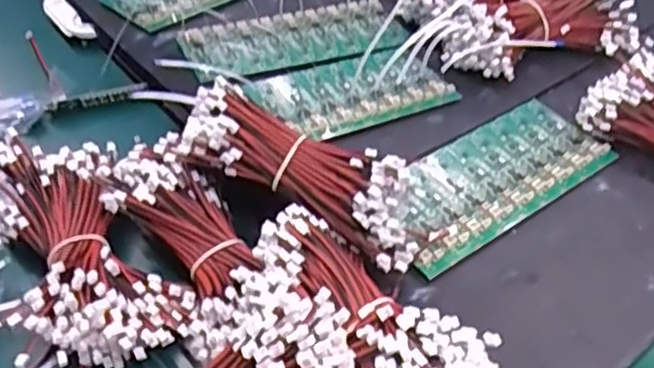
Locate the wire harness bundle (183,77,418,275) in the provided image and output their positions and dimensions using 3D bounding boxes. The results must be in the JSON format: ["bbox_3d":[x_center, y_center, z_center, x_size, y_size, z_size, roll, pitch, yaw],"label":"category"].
[{"bbox_3d":[-0.014,-0.009,0.431,0.171,0.061,0.051,31,51,9],"label":"wire harness bundle"}]

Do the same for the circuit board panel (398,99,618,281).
[{"bbox_3d":[0.118,-0.007,0.501,0.194,0.014,0.083,-27,53,-26],"label":"circuit board panel"}]

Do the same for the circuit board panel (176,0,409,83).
[{"bbox_3d":[-0.030,-0.128,0.613,0.187,0.018,0.081,-18,47,-16],"label":"circuit board panel"}]

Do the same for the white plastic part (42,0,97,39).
[{"bbox_3d":[-0.253,-0.161,0.670,0.025,0.015,0.082,-30,51,-26],"label":"white plastic part"}]

